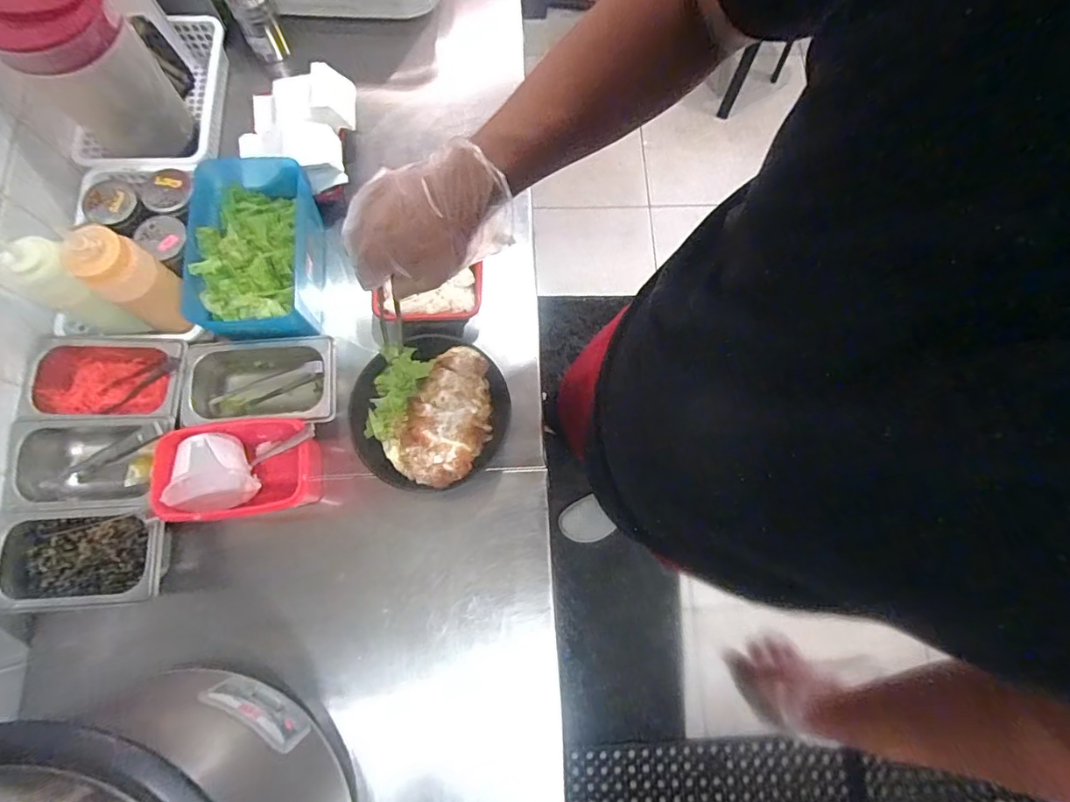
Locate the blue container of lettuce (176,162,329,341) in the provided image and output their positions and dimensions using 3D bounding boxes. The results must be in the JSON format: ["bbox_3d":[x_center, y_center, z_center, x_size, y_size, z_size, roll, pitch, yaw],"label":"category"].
[{"bbox_3d":[-0.353,-0.178,0.665,0.146,0.109,0.212,-5,76,-3],"label":"blue container of lettuce"}]

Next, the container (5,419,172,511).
[{"bbox_3d":[-0.500,0.076,0.606,0.176,0.078,0.101,-2,76,-2],"label":"container"}]

